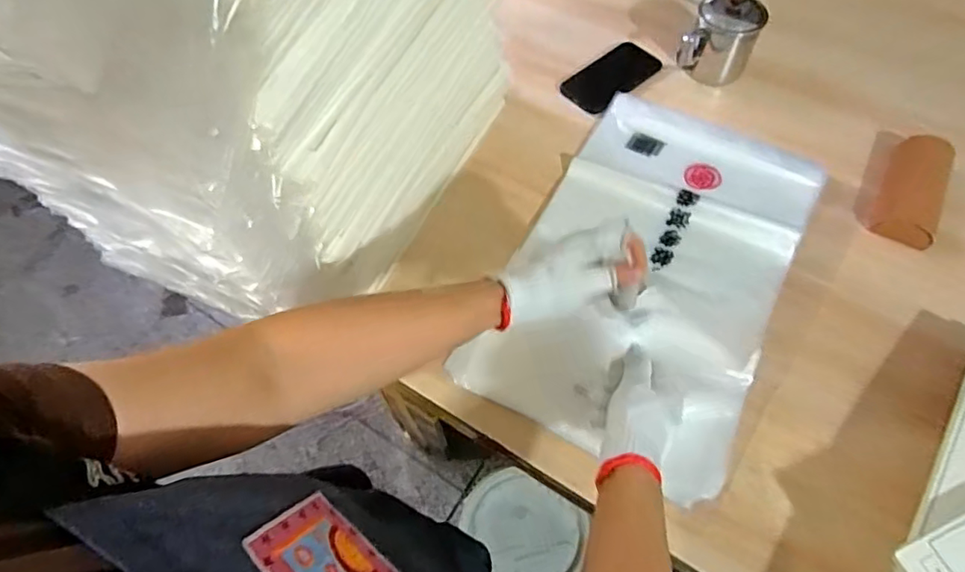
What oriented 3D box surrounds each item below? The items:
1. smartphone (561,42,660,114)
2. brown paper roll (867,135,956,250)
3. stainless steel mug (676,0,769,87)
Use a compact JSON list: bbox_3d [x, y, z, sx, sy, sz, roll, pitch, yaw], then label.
[{"bbox_3d":[0.187,-0.313,0.842,0.152,0.006,0.085,-37,65,-17],"label":"smartphone"},{"bbox_3d":[0.524,-0.123,0.697,0.067,0.038,0.163,22,64,14],"label":"brown paper roll"},{"bbox_3d":[0.333,-0.346,0.799,0.088,0.090,0.080,35,68,20],"label":"stainless steel mug"}]

